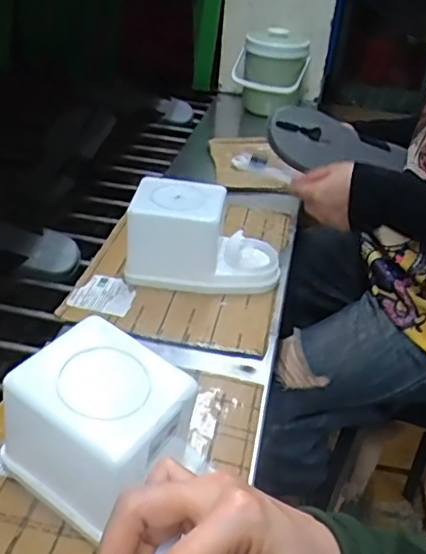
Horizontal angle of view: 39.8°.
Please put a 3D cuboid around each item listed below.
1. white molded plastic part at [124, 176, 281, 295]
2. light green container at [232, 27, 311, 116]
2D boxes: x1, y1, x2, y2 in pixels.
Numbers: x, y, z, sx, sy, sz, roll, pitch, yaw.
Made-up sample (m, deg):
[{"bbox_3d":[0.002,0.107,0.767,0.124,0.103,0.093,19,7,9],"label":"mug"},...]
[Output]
[{"bbox_3d":[-0.007,-0.047,0.736,0.187,0.110,0.100,8,34,3],"label":"white molded plastic part"},{"bbox_3d":[0.126,-0.443,1.271,0.163,0.159,0.170,6,34,-1],"label":"light green container"}]

